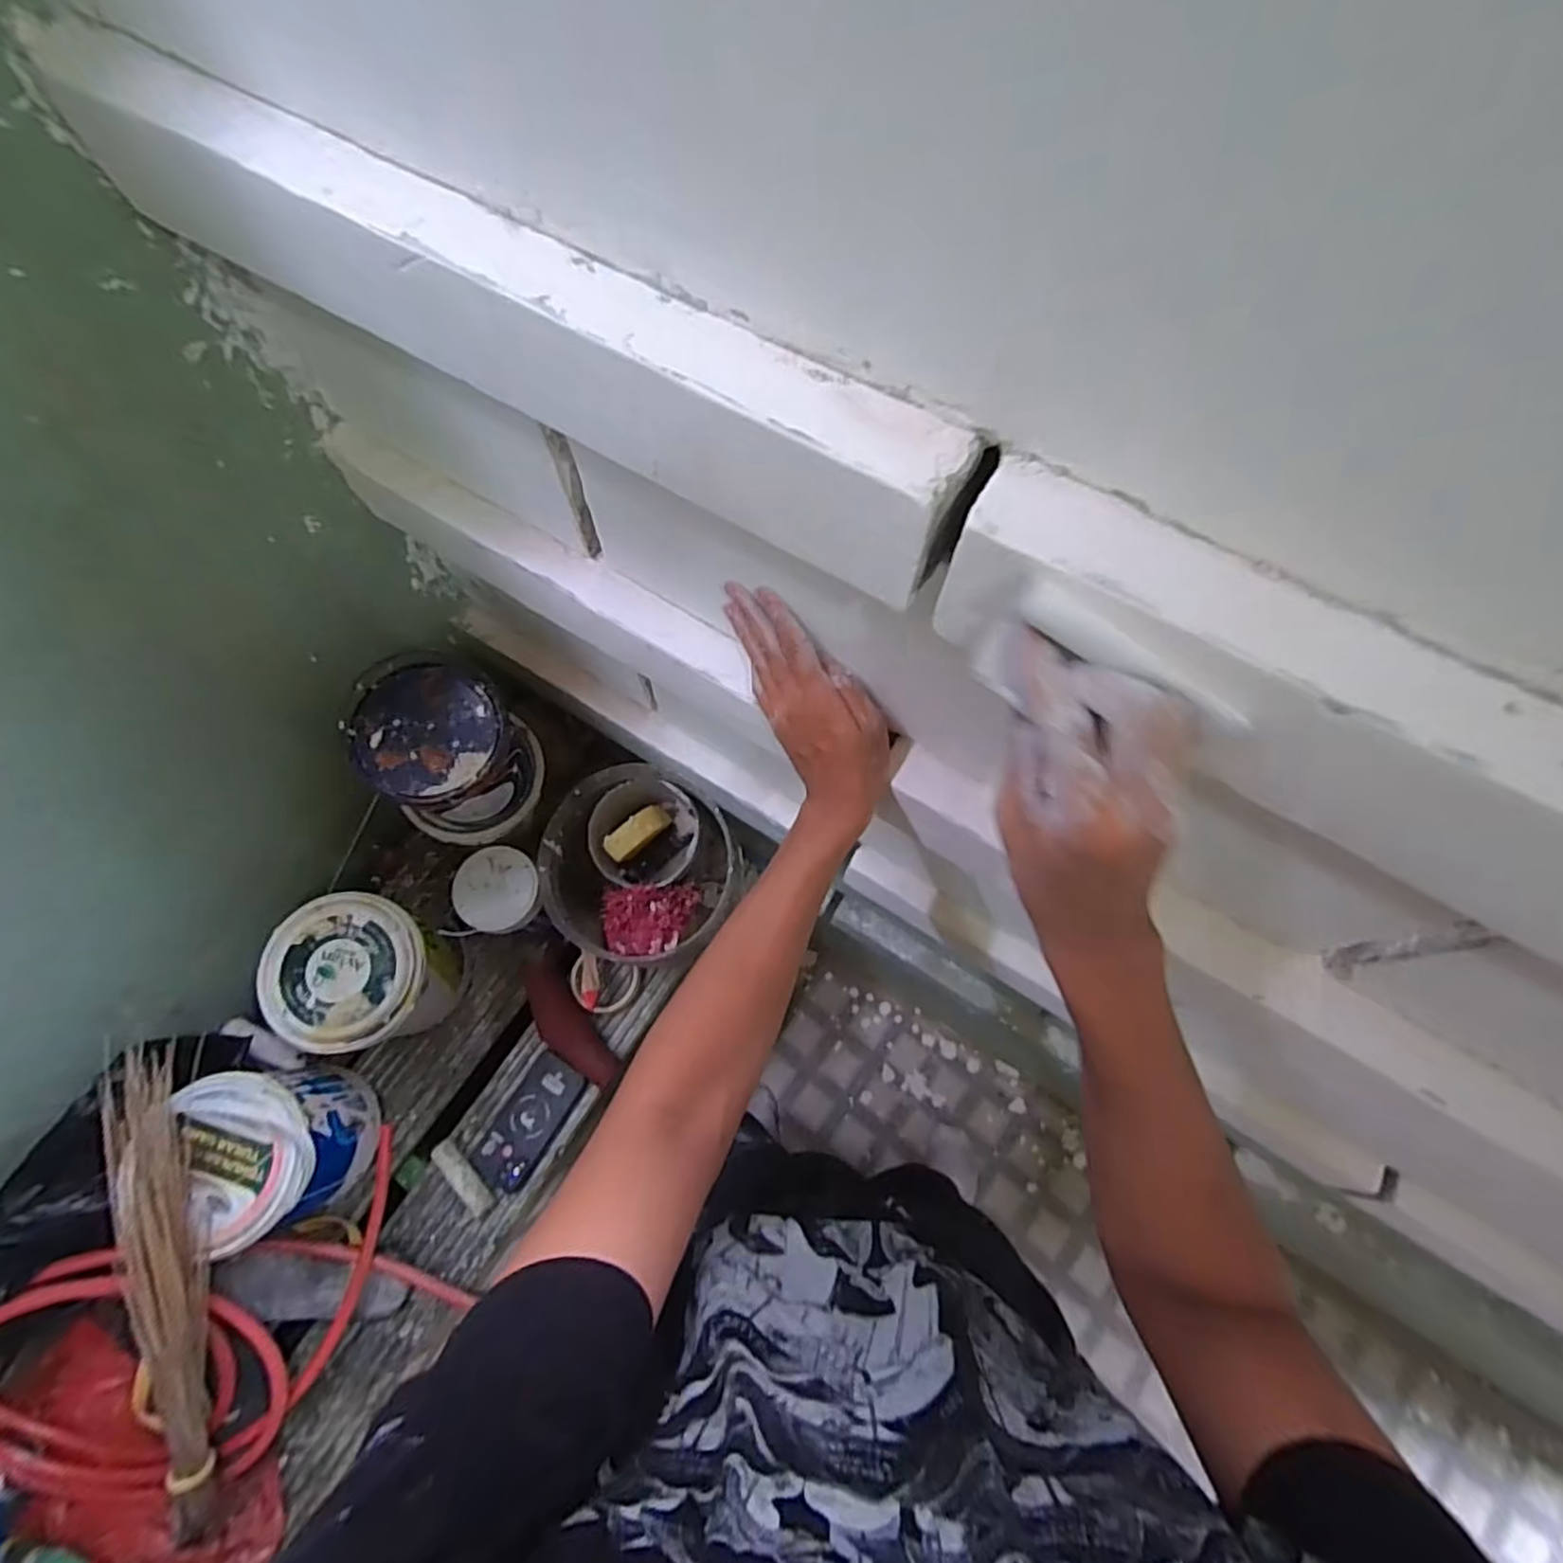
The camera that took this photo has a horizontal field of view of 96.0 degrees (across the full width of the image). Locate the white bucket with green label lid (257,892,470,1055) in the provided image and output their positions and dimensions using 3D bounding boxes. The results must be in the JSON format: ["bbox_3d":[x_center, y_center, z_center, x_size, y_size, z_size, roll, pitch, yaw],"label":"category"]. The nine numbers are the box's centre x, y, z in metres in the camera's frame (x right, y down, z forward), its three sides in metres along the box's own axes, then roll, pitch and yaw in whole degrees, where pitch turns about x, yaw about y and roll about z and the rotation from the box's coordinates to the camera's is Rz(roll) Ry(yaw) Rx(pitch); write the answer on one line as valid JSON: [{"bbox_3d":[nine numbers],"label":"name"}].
[{"bbox_3d":[-0.517,0.255,0.915,0.173,0.209,0.173,0,69,0],"label":"white bucket with green label lid"}]

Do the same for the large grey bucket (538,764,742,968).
[{"bbox_3d":[-0.189,0.127,0.960,0.232,0.204,0.233,37,74,13],"label":"large grey bucket"}]

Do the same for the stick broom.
[{"bbox_3d":[-0.612,0.534,0.711,0.058,0.070,0.547,-1,97,0],"label":"stick broom"}]

